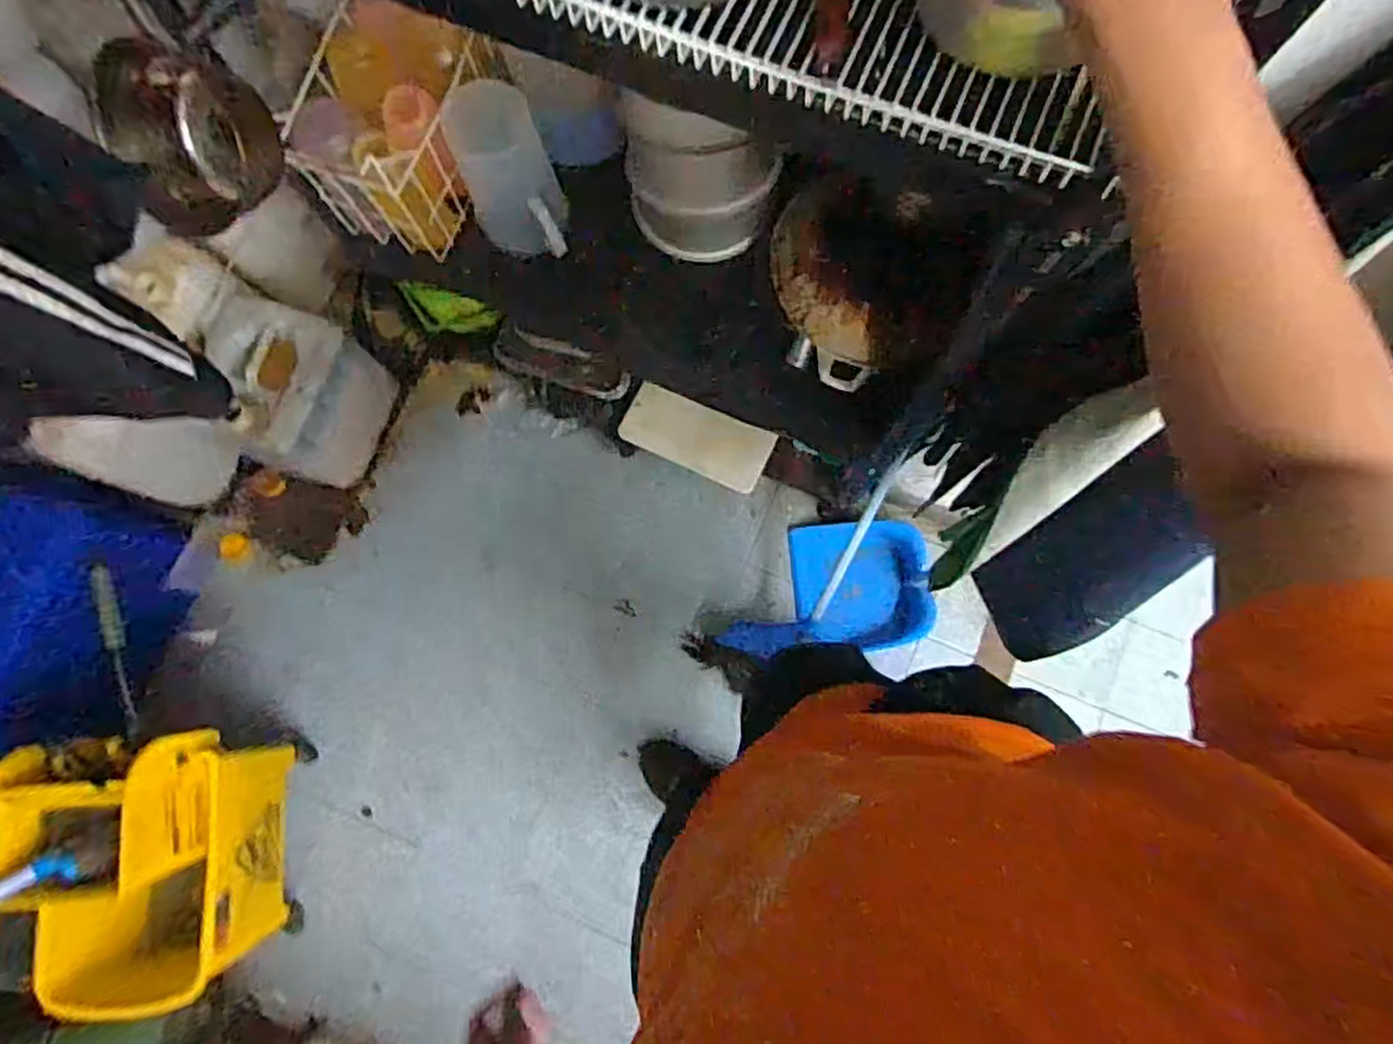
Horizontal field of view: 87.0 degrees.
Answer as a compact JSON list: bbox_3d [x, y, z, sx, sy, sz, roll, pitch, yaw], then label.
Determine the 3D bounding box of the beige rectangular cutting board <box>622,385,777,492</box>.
[{"bbox_3d":[0.001,-0.176,1.528,0.304,0.022,0.134,24,113,4],"label":"beige rectangular cutting board"}]

